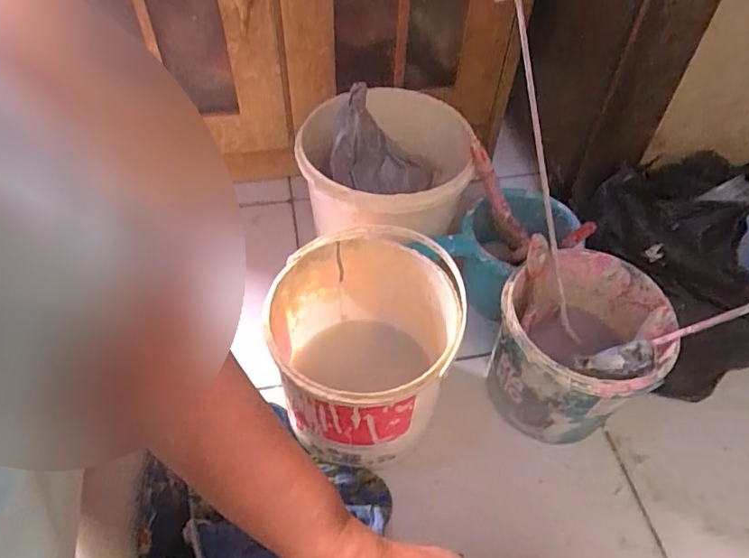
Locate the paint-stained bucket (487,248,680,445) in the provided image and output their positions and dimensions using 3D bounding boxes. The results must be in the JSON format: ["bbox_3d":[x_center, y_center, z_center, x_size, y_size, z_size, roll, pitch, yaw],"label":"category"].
[{"bbox_3d":[0.204,0.078,0.560,0.153,0.165,0.153,0,52,0],"label":"paint-stained bucket"}]

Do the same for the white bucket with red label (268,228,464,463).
[{"bbox_3d":[-0.009,0.080,0.551,0.176,0.197,0.175,0,52,0],"label":"white bucket with red label"}]

